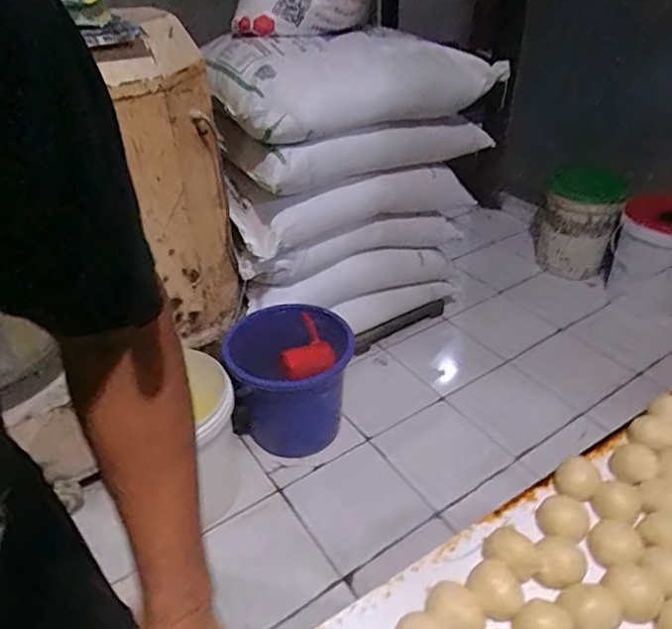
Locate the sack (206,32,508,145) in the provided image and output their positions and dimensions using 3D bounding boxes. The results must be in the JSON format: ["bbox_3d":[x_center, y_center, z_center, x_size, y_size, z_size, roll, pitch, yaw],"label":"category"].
[{"bbox_3d":[0.068,-0.659,1.565,0.831,0.218,0.396,-19,40,-23],"label":"sack"}]

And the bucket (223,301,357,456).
[{"bbox_3d":[-0.126,0.192,1.576,0.339,0.324,0.264,3,37,5],"label":"bucket"}]

